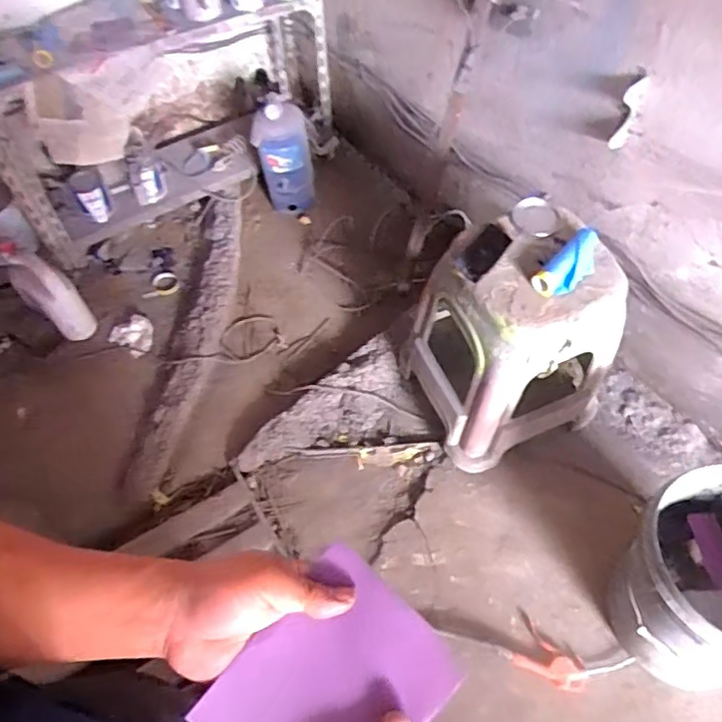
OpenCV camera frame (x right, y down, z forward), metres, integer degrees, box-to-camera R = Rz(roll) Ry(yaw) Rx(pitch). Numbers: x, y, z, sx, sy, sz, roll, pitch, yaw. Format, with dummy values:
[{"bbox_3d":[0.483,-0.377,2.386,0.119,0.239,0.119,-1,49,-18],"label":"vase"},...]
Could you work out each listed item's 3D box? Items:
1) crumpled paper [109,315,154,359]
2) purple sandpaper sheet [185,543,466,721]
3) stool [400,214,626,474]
[{"bbox_3d":[-0.670,-0.084,1.761,0.134,0.047,0.133,26,59,20],"label":"crumpled paper"},{"bbox_3d":[-0.020,0.202,0.363,0.107,0.021,0.136,40,81,9],"label":"purple sandpaper sheet"},{"bbox_3d":[0.330,-0.065,1.326,0.392,0.506,0.371,-18,56,-9],"label":"stool"}]

